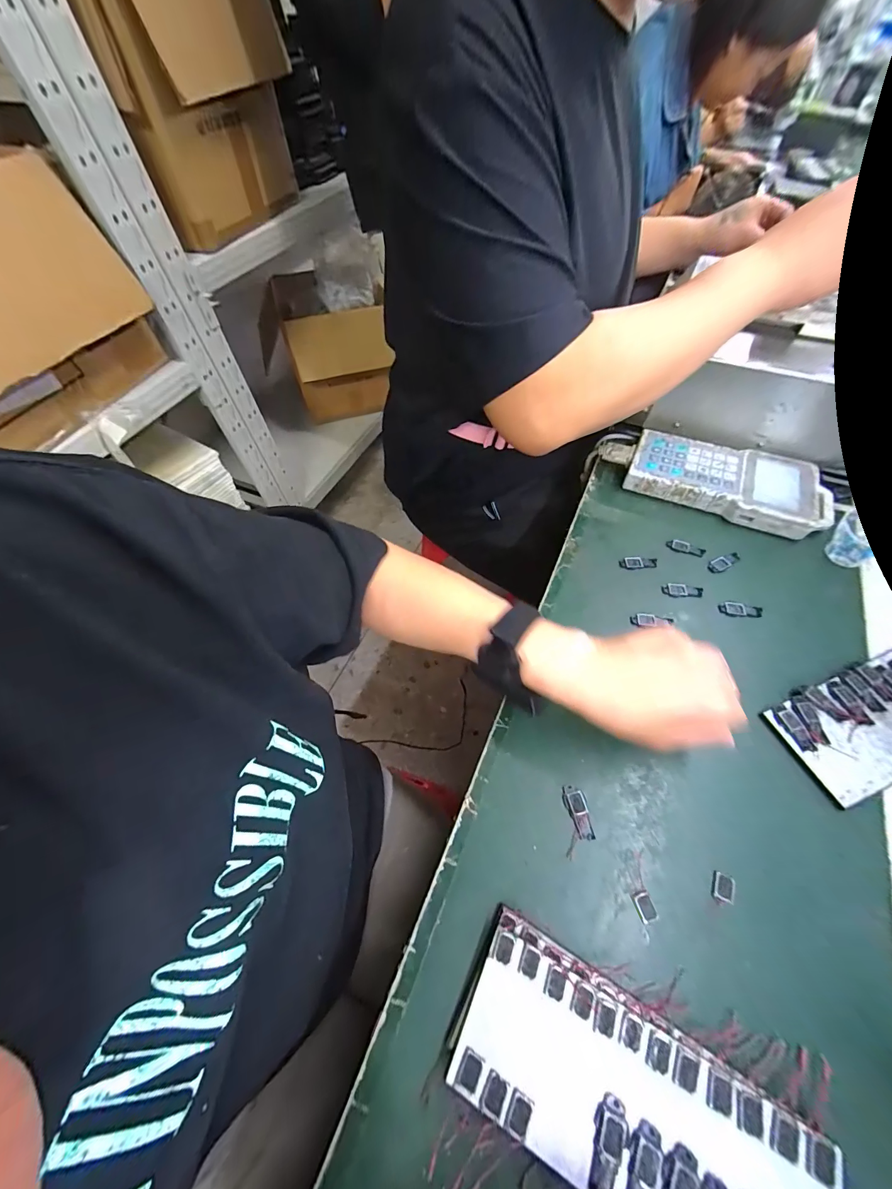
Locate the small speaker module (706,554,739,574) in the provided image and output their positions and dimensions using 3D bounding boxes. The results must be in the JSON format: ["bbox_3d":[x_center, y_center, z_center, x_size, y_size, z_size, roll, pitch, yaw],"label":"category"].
[{"bbox_3d":[0.313,-0.036,0.434,0.043,0.004,0.017,-25,60,-12],"label":"small speaker module"}]

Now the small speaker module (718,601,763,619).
[{"bbox_3d":[0.307,0.015,0.402,0.041,0.004,0.018,4,58,6],"label":"small speaker module"}]

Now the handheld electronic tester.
[{"bbox_3d":[0.348,-0.142,0.484,0.219,0.031,0.109,25,63,18],"label":"handheld electronic tester"}]

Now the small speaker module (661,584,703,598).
[{"bbox_3d":[0.256,-0.004,0.418,0.040,0.004,0.016,5,58,6],"label":"small speaker module"}]

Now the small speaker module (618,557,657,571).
[{"bbox_3d":[0.218,-0.037,0.437,0.040,0.004,0.016,-3,58,2],"label":"small speaker module"}]

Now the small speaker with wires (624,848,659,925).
[{"bbox_3d":[0.143,0.214,0.284,0.015,0.004,0.042,-1,58,3],"label":"small speaker with wires"}]

